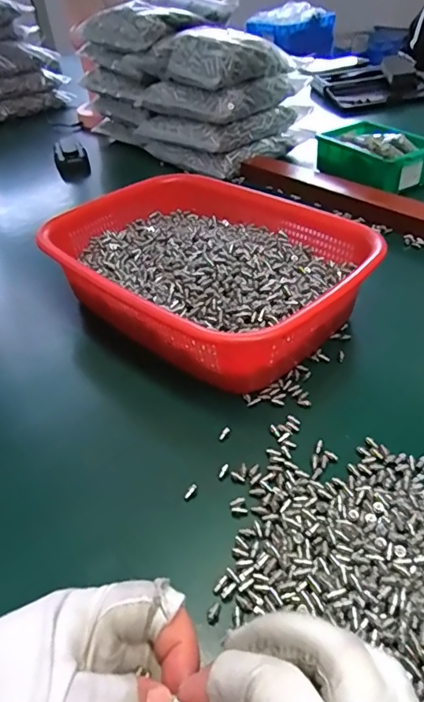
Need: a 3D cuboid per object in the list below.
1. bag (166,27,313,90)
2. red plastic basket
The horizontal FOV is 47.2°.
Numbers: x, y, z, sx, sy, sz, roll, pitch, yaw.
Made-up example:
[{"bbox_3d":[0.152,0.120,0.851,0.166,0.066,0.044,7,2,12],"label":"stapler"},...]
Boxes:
[{"bbox_3d":[0.024,-0.423,0.695,0.169,0.055,0.121,-30,46,-26],"label":"bag"},{"bbox_3d":[-0.004,-0.076,0.457,0.288,0.077,0.218,29,49,36],"label":"red plastic basket"}]

